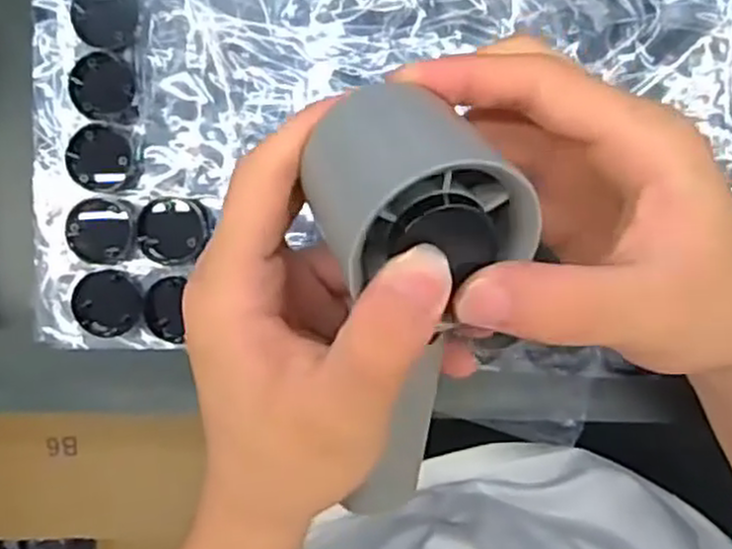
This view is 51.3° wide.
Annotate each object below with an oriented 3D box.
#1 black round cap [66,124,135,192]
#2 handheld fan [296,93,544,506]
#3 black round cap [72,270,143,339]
[{"bbox_3d":[-0.118,-0.051,0.337,0.029,0.008,0.029,0,101,8],"label":"black round cap"},{"bbox_3d":[0.016,0.024,0.255,0.062,0.052,0.159,0,124,1],"label":"handheld fan"},{"bbox_3d":[-0.116,0.014,0.346,0.031,0.011,0.029,0,89,2],"label":"black round cap"}]

